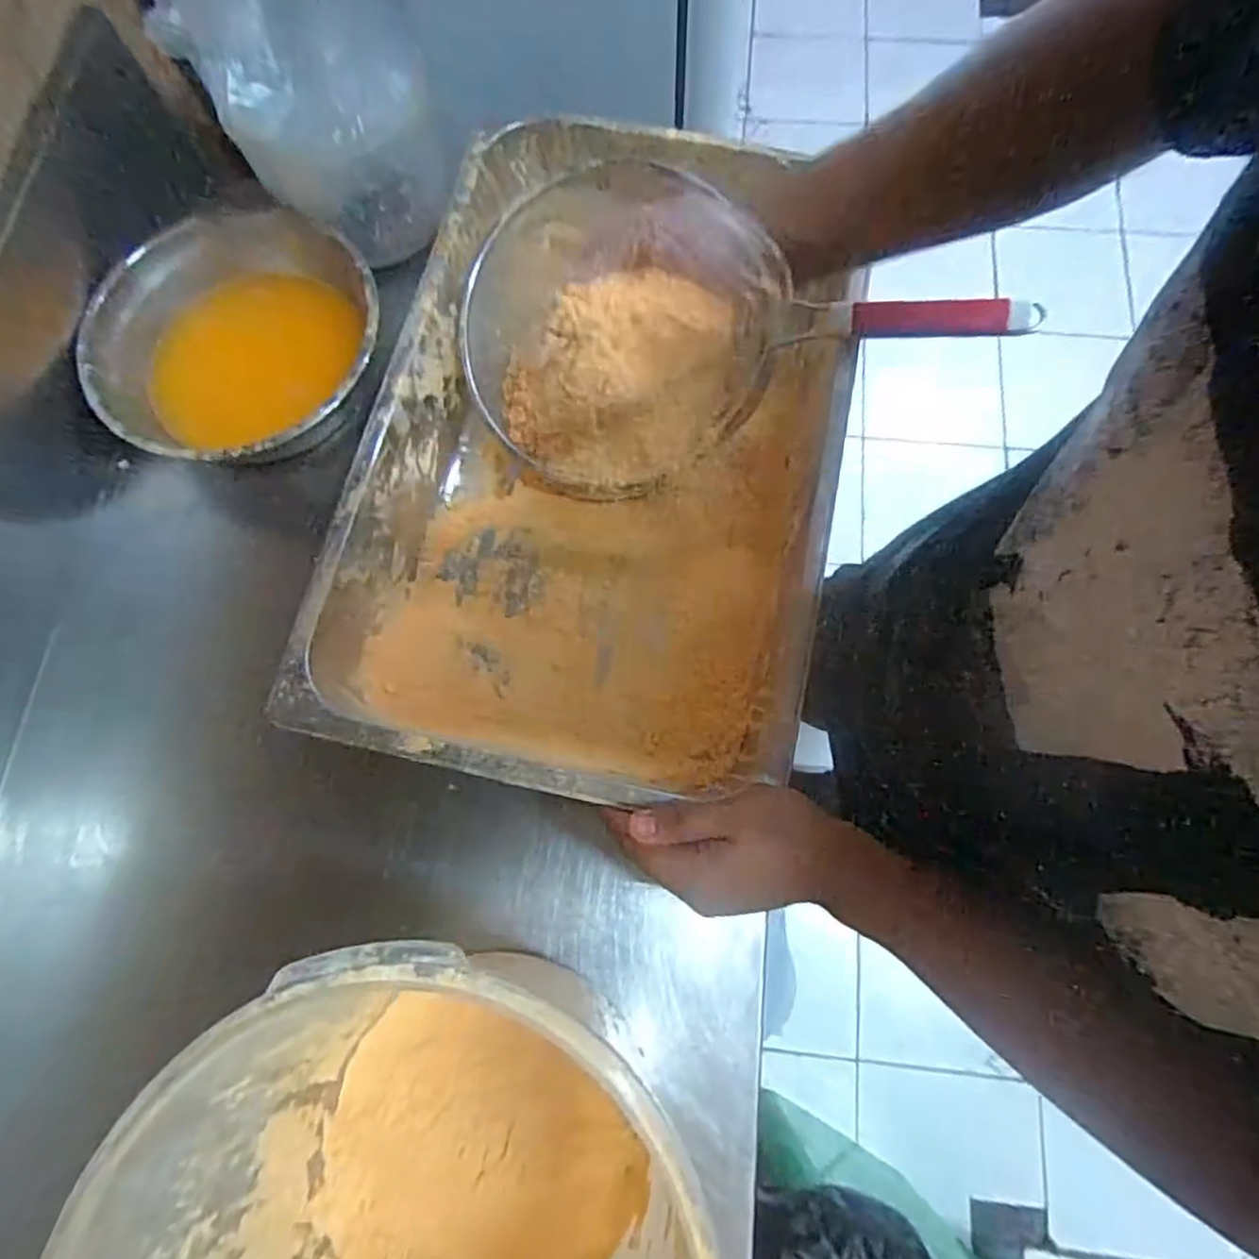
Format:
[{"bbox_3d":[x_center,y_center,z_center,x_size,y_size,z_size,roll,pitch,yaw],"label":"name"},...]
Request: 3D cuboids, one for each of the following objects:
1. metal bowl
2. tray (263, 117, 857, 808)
[{"bbox_3d":[-0.321,-0.239,0.604,0.211,0.082,0.237,25,76,9],"label":"metal bowl"},{"bbox_3d":[-0.014,-0.138,0.560,0.326,0.110,0.520,13,74,5],"label":"tray"}]

